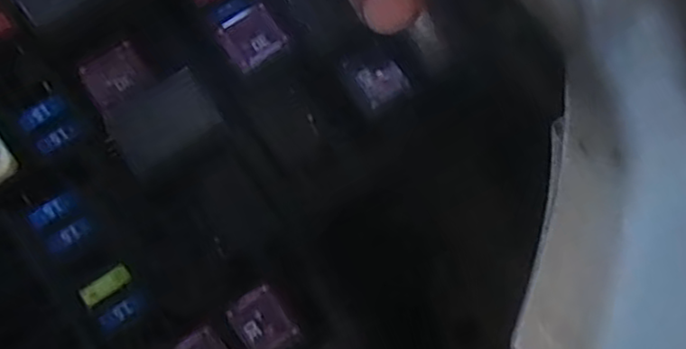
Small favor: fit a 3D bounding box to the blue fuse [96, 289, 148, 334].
[{"bbox_3d":[-0.050,0.031,0.154,0.011,0.004,0.005,-35,72,-11],"label":"blue fuse"}]

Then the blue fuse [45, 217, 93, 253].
[{"bbox_3d":[-0.063,0.014,0.157,0.010,0.004,0.004,-37,73,-12],"label":"blue fuse"}]

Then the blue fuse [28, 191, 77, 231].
[{"bbox_3d":[-0.067,0.008,0.157,0.011,0.004,0.005,-39,73,-13],"label":"blue fuse"}]

